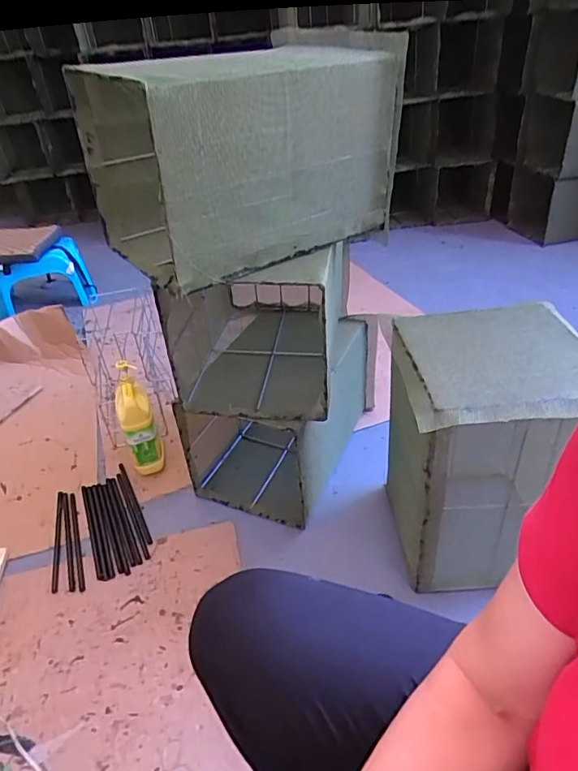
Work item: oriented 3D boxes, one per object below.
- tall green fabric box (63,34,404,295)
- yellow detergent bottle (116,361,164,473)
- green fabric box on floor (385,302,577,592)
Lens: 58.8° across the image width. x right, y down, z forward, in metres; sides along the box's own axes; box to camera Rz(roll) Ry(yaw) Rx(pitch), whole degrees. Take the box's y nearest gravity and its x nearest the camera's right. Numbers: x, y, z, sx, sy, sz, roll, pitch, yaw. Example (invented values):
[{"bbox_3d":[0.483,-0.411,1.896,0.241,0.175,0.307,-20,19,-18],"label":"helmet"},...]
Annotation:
[{"bbox_3d":[-0.092,-0.391,0.868,0.450,0.279,0.368,-29,42,-30],"label":"tall green fabric box"},{"bbox_3d":[-0.358,0.079,1.203,0.074,0.239,0.151,-18,37,-18],"label":"yellow detergent bottle"},{"bbox_3d":[0.327,0.114,0.909,0.289,0.412,0.300,-5,35,1],"label":"green fabric box on floor"}]

